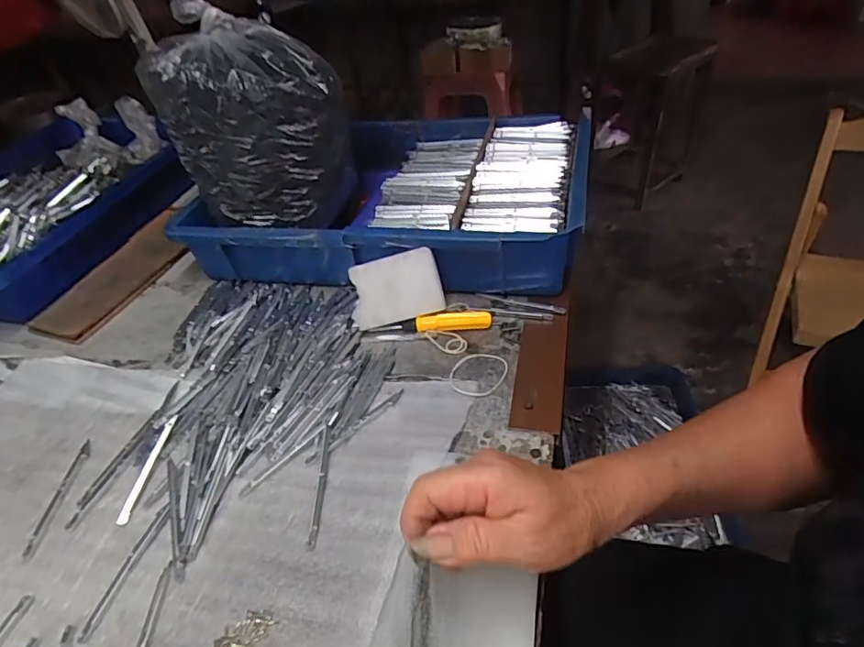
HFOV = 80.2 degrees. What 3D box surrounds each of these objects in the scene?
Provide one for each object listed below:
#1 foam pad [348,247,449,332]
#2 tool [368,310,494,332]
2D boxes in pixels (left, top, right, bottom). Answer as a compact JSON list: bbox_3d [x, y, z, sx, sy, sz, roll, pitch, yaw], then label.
[{"bbox_3d":[-0.036,-0.033,0.486,0.086,0.061,0.005,-14,11,10],"label":"foam pad"},{"bbox_3d":[-0.001,-0.001,0.487,0.113,0.017,0.017,-5,40,3],"label":"tool"}]

